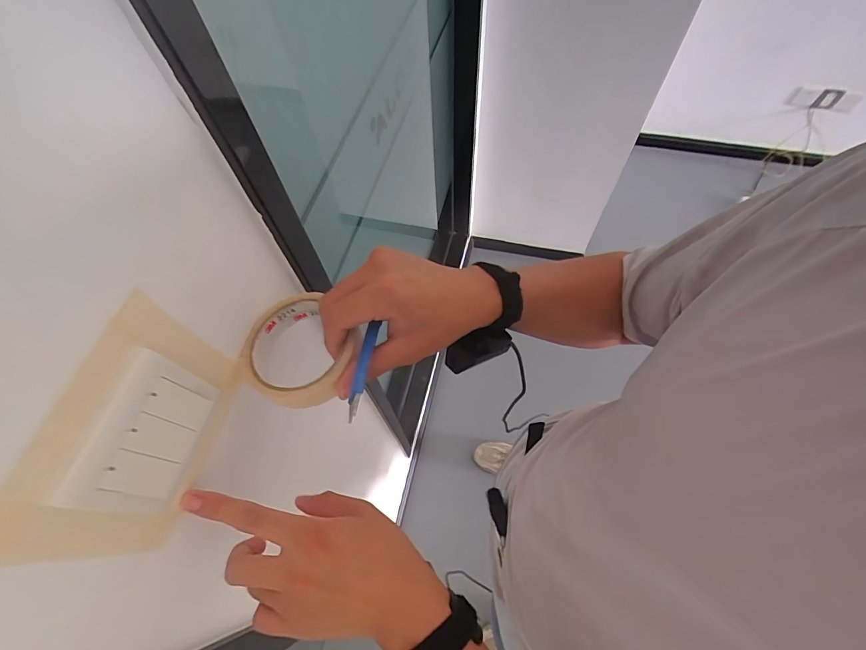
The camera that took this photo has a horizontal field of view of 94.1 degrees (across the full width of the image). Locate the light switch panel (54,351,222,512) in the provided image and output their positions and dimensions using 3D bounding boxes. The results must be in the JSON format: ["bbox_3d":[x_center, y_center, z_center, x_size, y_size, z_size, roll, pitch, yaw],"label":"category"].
[{"bbox_3d":[-0.169,0.066,0.243,0.013,0.068,0.084,11,64,7],"label":"light switch panel"}]

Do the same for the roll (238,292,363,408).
[{"bbox_3d":[-0.108,0.022,0.326,0.092,0.028,0.087,-1,63,2],"label":"roll"}]

